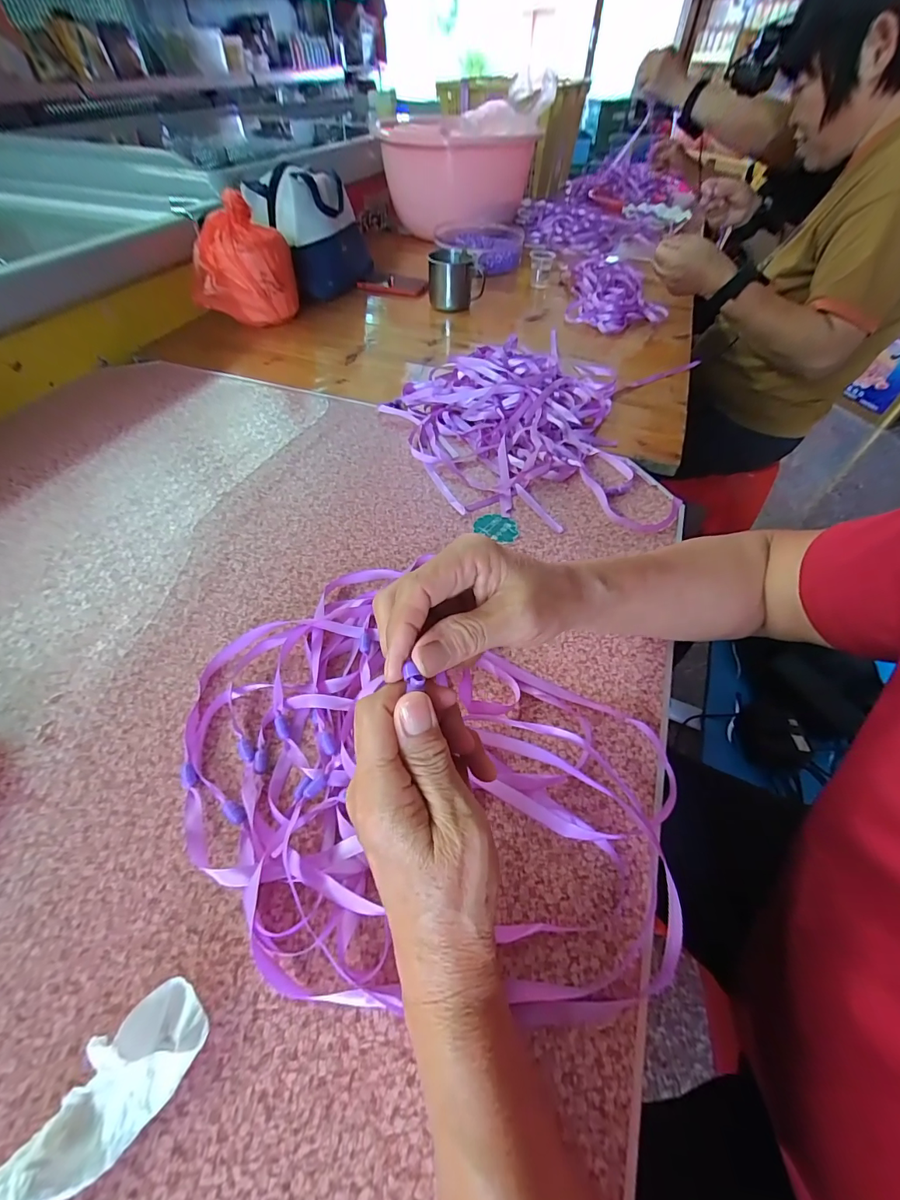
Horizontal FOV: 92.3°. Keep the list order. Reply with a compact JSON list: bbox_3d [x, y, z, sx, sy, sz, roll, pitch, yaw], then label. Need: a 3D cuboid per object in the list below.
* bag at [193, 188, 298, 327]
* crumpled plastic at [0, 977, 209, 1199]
[{"bbox_3d":[-0.340,-0.546,0.717,0.148,0.158,0.105,-6,52,-4],"label":"bag"},{"bbox_3d":[-0.160,0.231,0.190,0.036,0.023,0.104,34,59,24],"label":"crumpled plastic"}]

